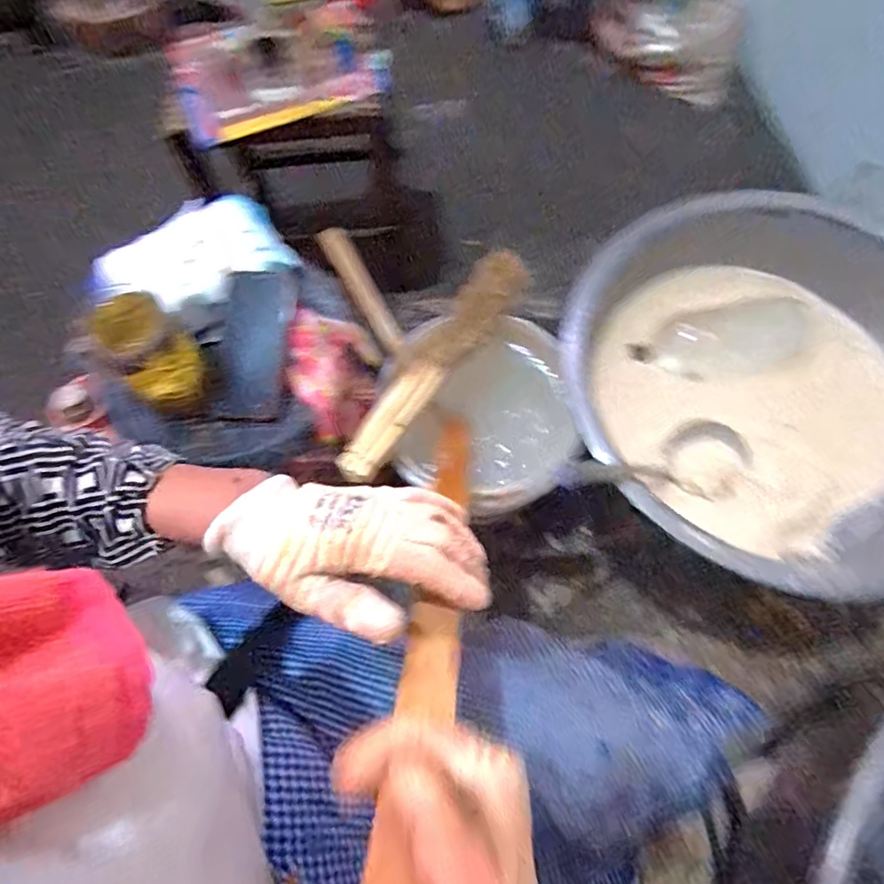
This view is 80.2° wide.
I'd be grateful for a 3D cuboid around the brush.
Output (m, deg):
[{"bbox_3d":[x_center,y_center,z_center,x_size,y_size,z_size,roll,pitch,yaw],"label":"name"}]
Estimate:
[{"bbox_3d":[-0.003,-0.108,0.642,0.062,0.033,0.364,34,74,15],"label":"brush"}]

